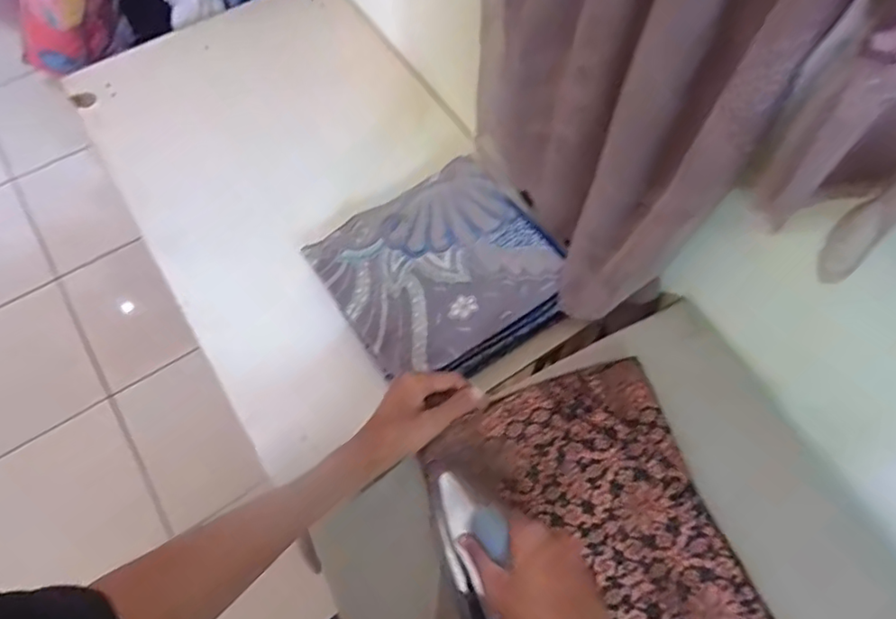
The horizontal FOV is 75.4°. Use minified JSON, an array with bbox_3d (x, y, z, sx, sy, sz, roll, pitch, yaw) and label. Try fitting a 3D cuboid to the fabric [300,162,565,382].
[{"bbox_3d":[-0.004,-0.048,0.783,0.282,0.044,0.263,-31,69,-15],"label":"fabric"}]

